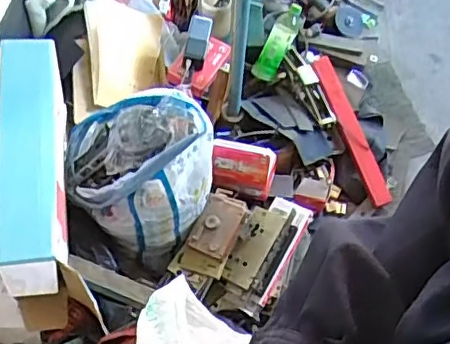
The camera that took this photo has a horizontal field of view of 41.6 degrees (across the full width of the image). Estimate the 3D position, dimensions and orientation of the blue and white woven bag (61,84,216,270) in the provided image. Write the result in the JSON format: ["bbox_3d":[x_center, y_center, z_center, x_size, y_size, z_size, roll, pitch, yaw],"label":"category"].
[{"bbox_3d":[-0.182,0.012,1.214,0.262,0.355,0.234,34,66,17],"label":"blue and white woven bag"}]

